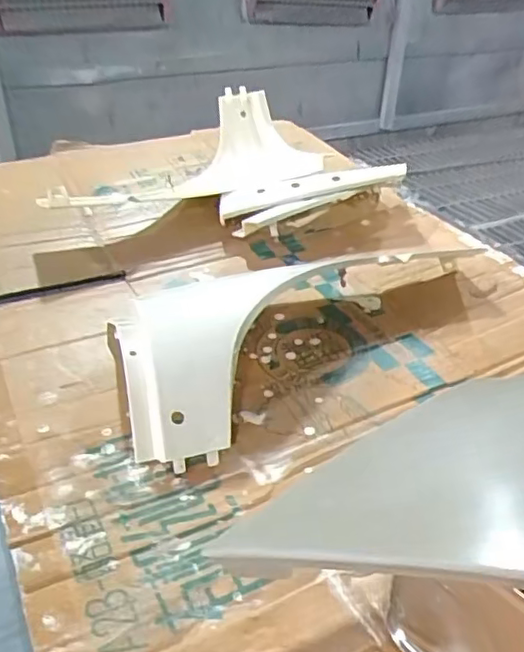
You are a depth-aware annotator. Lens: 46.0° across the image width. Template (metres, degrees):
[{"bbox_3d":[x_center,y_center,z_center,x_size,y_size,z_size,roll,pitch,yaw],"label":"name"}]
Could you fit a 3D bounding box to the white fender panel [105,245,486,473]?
[{"bbox_3d":[0.008,-0.013,0.567,0.334,0.076,0.168,-26,44,-32],"label":"white fender panel"}]

